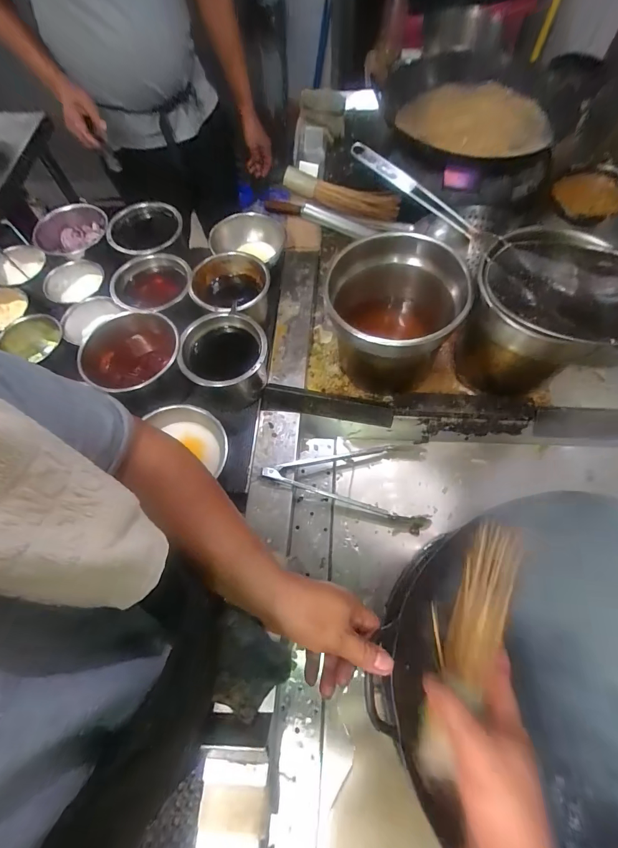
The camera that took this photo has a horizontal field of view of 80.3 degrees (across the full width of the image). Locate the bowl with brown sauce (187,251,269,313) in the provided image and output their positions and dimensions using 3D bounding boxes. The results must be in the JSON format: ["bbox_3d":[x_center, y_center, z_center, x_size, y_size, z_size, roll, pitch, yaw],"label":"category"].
[{"bbox_3d":[-0.155,-0.266,0.744,0.153,0.080,0.162,-1,65,2],"label":"bowl with brown sauce"}]

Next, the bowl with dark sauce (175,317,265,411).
[{"bbox_3d":[-0.151,-0.111,0.687,0.144,0.122,0.141,-1,65,2],"label":"bowl with dark sauce"}]

